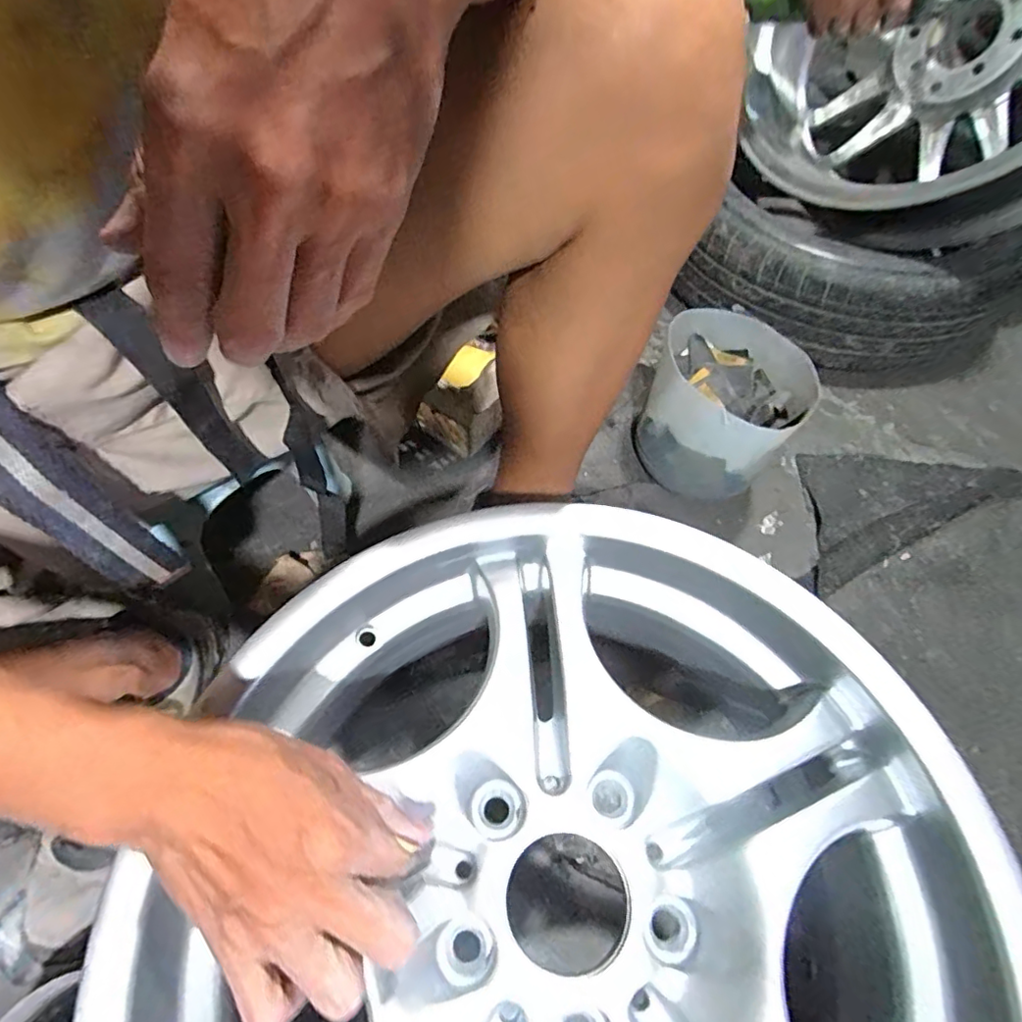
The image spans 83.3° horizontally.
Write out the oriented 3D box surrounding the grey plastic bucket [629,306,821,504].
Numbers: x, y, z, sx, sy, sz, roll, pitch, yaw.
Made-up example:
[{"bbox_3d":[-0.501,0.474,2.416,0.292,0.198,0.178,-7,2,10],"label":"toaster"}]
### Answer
[{"bbox_3d":[0.230,-0.115,0.648,0.163,0.139,0.156,0,58,-1],"label":"grey plastic bucket"}]

